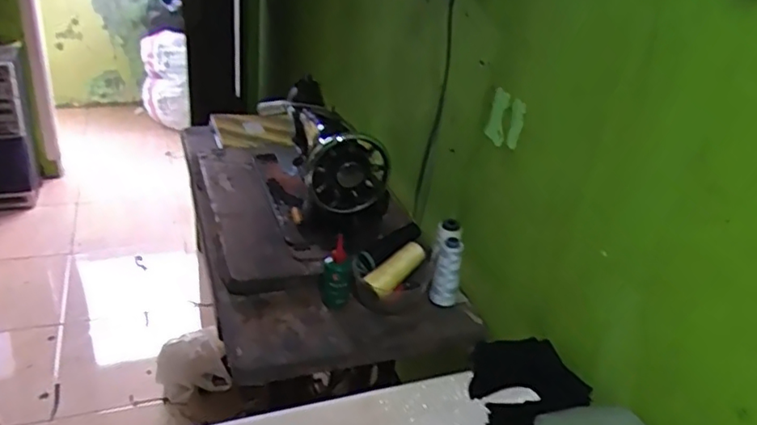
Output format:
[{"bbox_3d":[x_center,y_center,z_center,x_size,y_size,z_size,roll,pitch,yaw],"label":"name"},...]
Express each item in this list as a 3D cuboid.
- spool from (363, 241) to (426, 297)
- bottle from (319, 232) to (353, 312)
[{"bbox_3d":[0.027,0.088,0.945,0.105,0.033,0.037,-38,47,-22],"label":"spool"},{"bbox_3d":[-0.063,0.093,0.921,0.044,0.112,0.030,4,29,-4],"label":"bottle"}]

